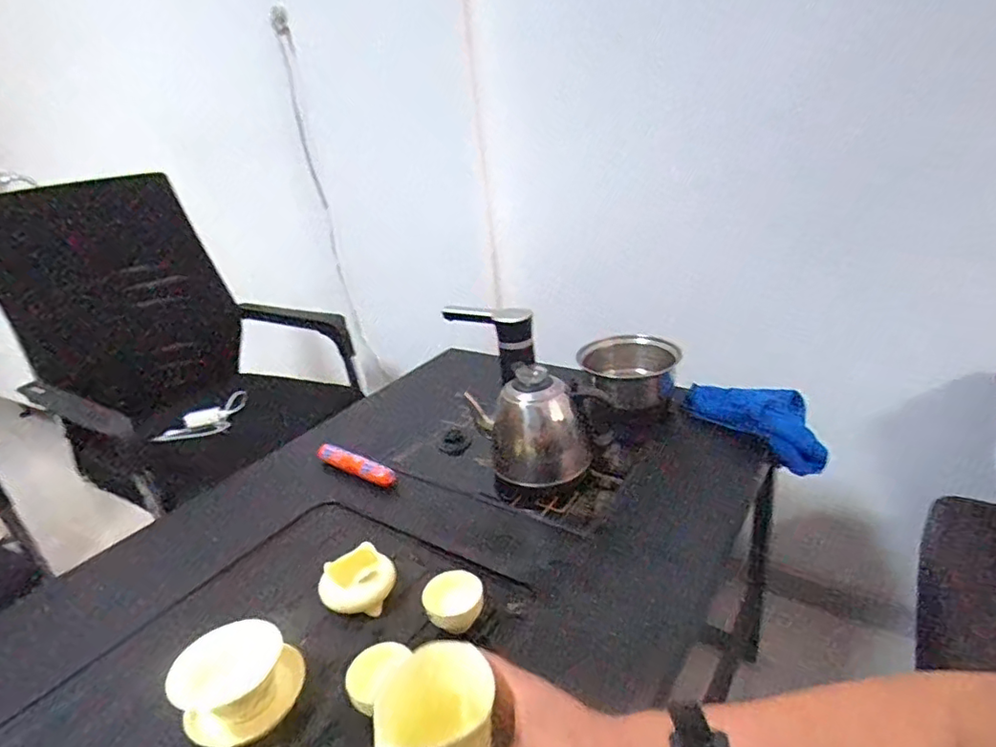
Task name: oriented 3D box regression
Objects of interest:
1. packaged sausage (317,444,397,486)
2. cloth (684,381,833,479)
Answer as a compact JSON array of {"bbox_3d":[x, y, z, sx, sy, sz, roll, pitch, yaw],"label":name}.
[{"bbox_3d":[-0.221,0.138,0.876,0.158,0.031,0.028,11,30,35],"label":"packaged sausage"},{"bbox_3d":[0.391,0.068,0.857,0.212,0.078,0.070,30,40,25],"label":"cloth"}]

